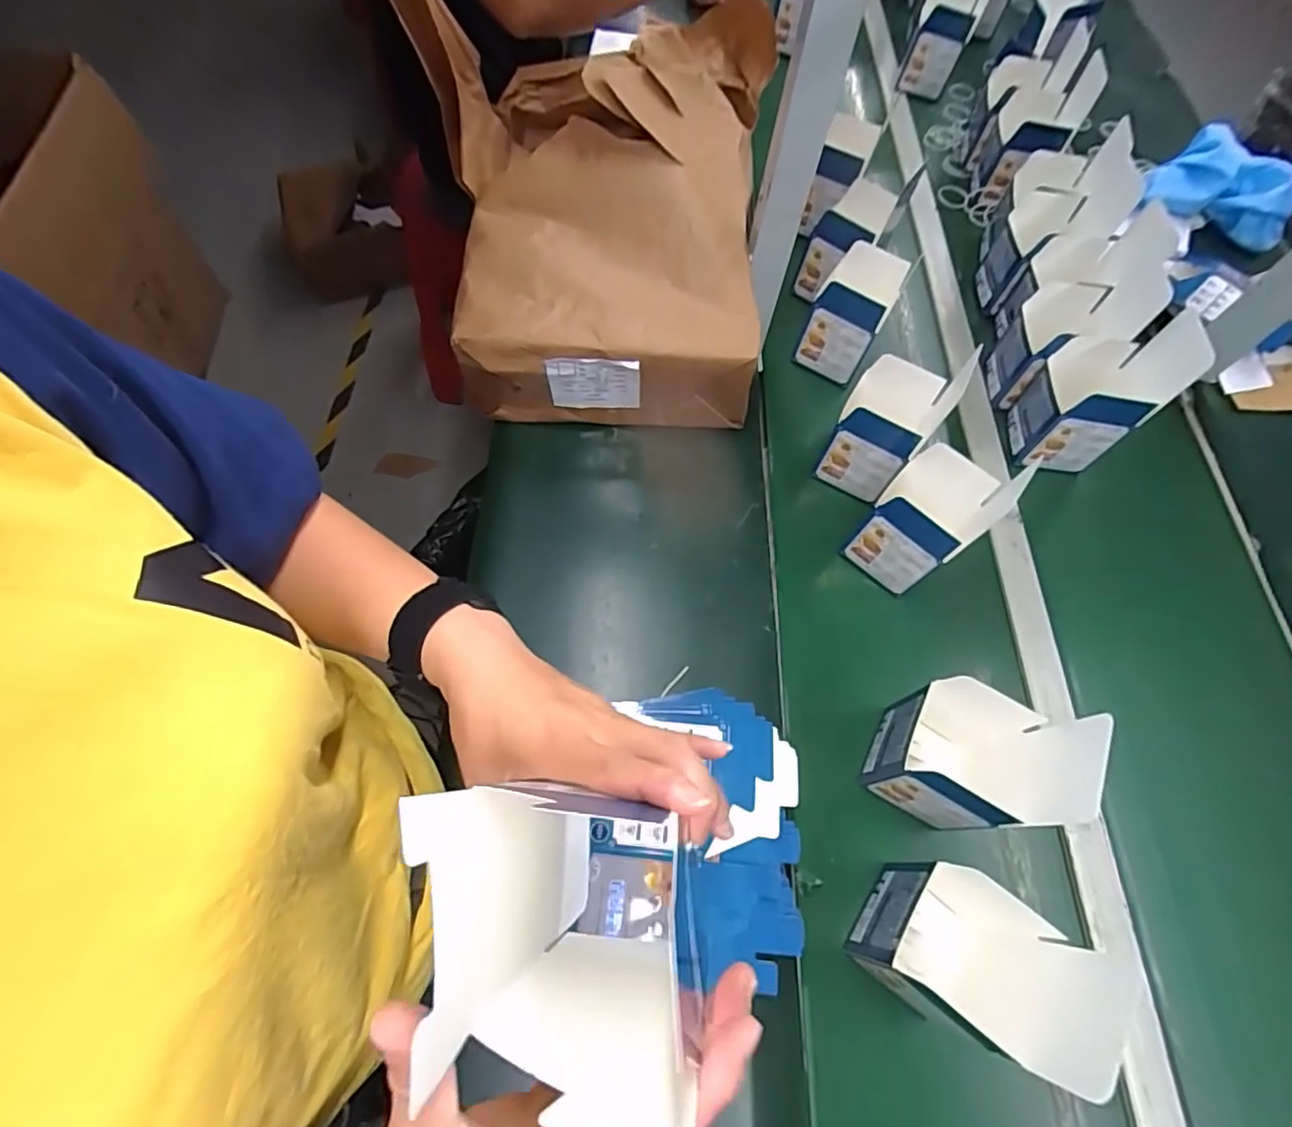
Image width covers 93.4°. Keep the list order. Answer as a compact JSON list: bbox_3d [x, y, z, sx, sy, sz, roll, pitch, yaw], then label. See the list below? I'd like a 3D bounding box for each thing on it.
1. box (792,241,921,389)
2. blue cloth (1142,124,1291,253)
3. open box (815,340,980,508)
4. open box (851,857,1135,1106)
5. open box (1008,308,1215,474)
[{"bbox_3d":[0.247,-0.298,0.739,0.088,0.130,0.112,26,63,10],"label":"box"},{"bbox_3d":[0.820,-0.535,0.859,0.206,0.115,0.052,22,30,-1],"label":"blue cloth"},{"bbox_3d":[0.254,-0.144,0.663,0.093,0.119,0.095,29,63,12],"label":"open box"},{"bbox_3d":[0.225,0.283,0.438,0.112,0.169,0.097,38,65,16],"label":"open box"},{"bbox_3d":[0.493,-0.186,0.666,0.094,0.164,0.094,8,61,1],"label":"open box"}]

